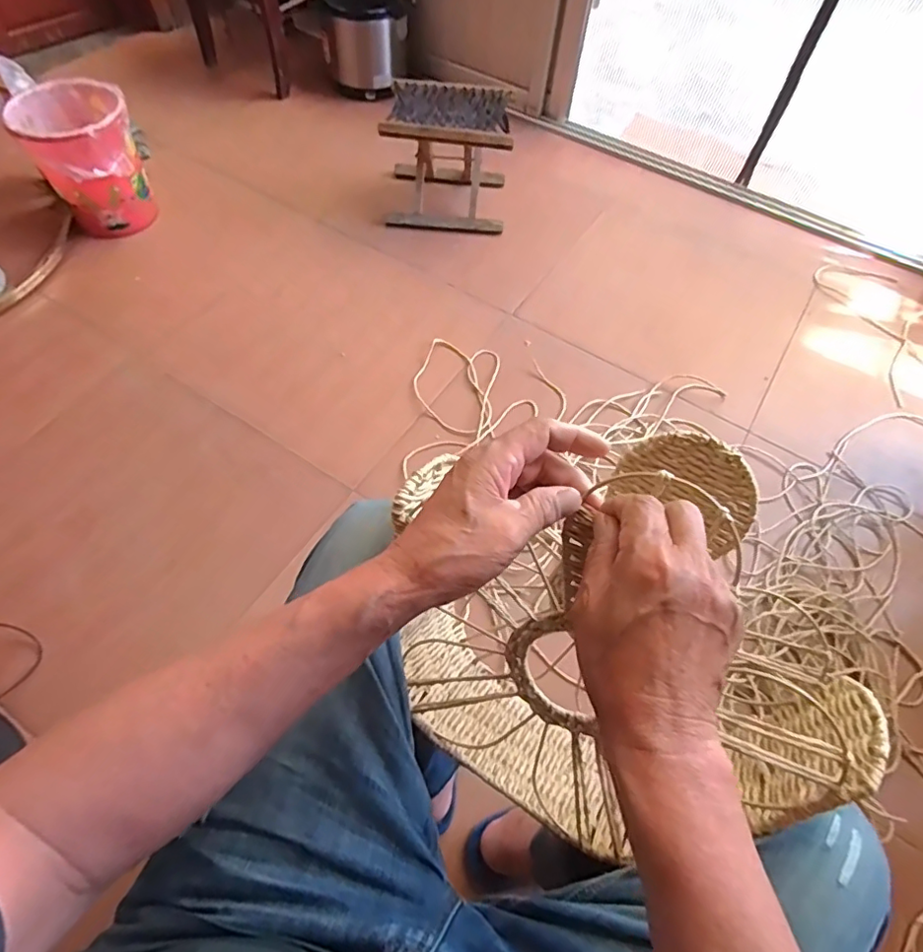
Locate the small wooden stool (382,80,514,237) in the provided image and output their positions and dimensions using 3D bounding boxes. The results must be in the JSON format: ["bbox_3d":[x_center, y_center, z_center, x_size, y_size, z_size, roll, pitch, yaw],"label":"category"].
[{"bbox_3d":[-0.034,-0.828,1.428,0.309,0.229,0.262,5,61,-1],"label":"small wooden stool"}]

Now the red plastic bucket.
[{"bbox_3d":[-0.882,-0.754,1.323,0.232,0.247,0.237,-26,66,-17],"label":"red plastic bucket"}]

